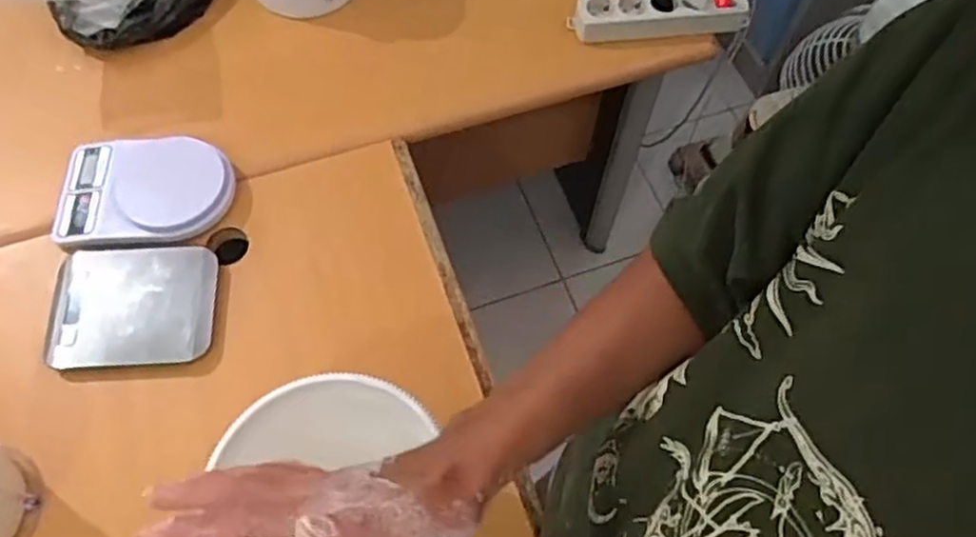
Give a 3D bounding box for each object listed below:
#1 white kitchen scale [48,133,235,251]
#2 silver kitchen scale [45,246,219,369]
[{"bbox_3d":[-0.404,-0.090,0.861,0.199,0.027,0.141,-1,62,-2],"label":"white kitchen scale"},{"bbox_3d":[-0.392,0.039,0.802,0.177,0.019,0.136,-2,62,-3],"label":"silver kitchen scale"}]

